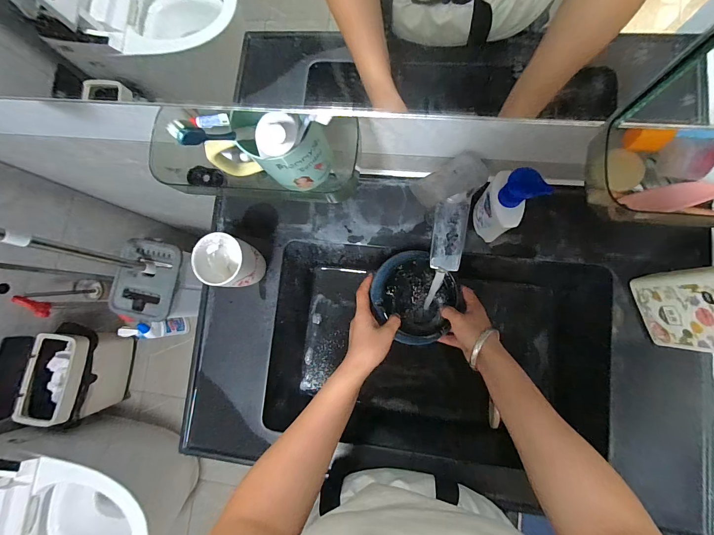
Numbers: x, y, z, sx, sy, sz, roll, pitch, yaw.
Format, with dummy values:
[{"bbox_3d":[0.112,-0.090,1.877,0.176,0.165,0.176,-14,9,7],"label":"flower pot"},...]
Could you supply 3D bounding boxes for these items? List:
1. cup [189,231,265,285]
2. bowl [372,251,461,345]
[{"bbox_3d":[-0.187,-0.005,0.509,0.071,0.103,0.074,-1,83,6],"label":"cup"},{"bbox_3d":[0.093,0.043,0.504,0.125,0.048,0.133,-1,83,6],"label":"bowl"}]

